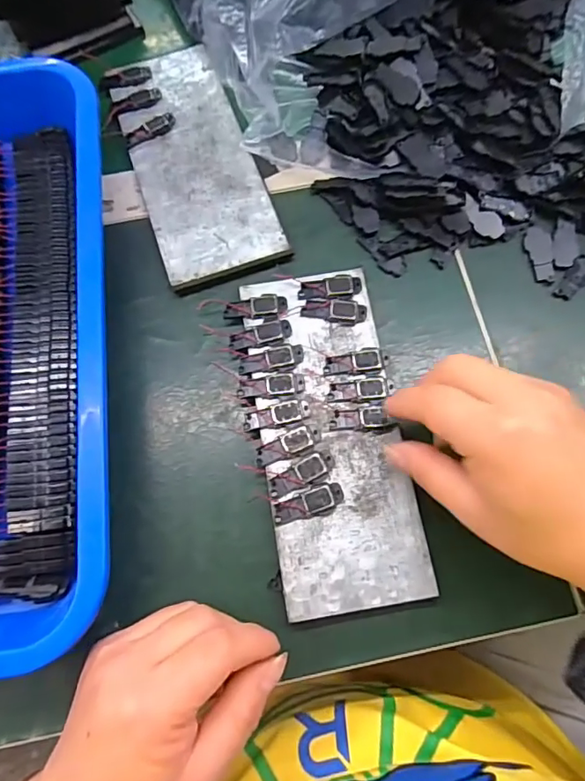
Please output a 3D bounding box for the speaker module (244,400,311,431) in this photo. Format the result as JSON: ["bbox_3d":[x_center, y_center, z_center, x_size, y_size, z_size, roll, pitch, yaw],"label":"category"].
[{"bbox_3d":[-0.009,0.014,0.295,0.038,0.004,0.012,-11,73,-2],"label":"speaker module"}]

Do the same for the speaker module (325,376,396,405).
[{"bbox_3d":[0.040,0.000,0.300,0.038,0.004,0.015,-6,73,0],"label":"speaker module"}]

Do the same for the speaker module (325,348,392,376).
[{"bbox_3d":[0.038,-0.017,0.306,0.038,0.005,0.016,-5,73,0],"label":"speaker module"}]

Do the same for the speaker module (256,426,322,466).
[{"bbox_3d":[-0.003,0.031,0.289,0.038,0.006,0.013,-23,74,-5],"label":"speaker module"}]

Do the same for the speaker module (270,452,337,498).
[{"bbox_3d":[0.006,0.046,0.285,0.038,0.004,0.015,-20,74,-5],"label":"speaker module"}]

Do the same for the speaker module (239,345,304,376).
[{"bbox_3d":[-0.012,-0.018,0.306,0.039,0.004,0.015,-12,73,-2],"label":"speaker module"}]

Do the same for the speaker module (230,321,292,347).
[{"bbox_3d":[-0.019,-0.034,0.311,0.038,0.004,0.012,-13,73,-3],"label":"speaker module"}]

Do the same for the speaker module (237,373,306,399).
[{"bbox_3d":[-0.013,-0.003,0.300,0.039,0.004,0.014,-4,73,0],"label":"speaker module"}]

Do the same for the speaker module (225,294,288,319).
[{"bbox_3d":[-0.023,-0.052,0.318,0.039,0.005,0.013,-7,73,-1],"label":"speaker module"}]

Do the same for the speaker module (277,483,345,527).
[{"bbox_3d":[0.009,0.062,0.279,0.039,0.004,0.014,-19,74,-4],"label":"speaker module"}]

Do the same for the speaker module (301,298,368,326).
[{"bbox_3d":[0.026,-0.050,0.316,0.039,0.005,0.015,9,74,4],"label":"speaker module"}]

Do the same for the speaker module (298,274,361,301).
[{"bbox_3d":[0.023,-0.064,0.323,0.039,0.007,0.015,-4,73,0],"label":"speaker module"}]

